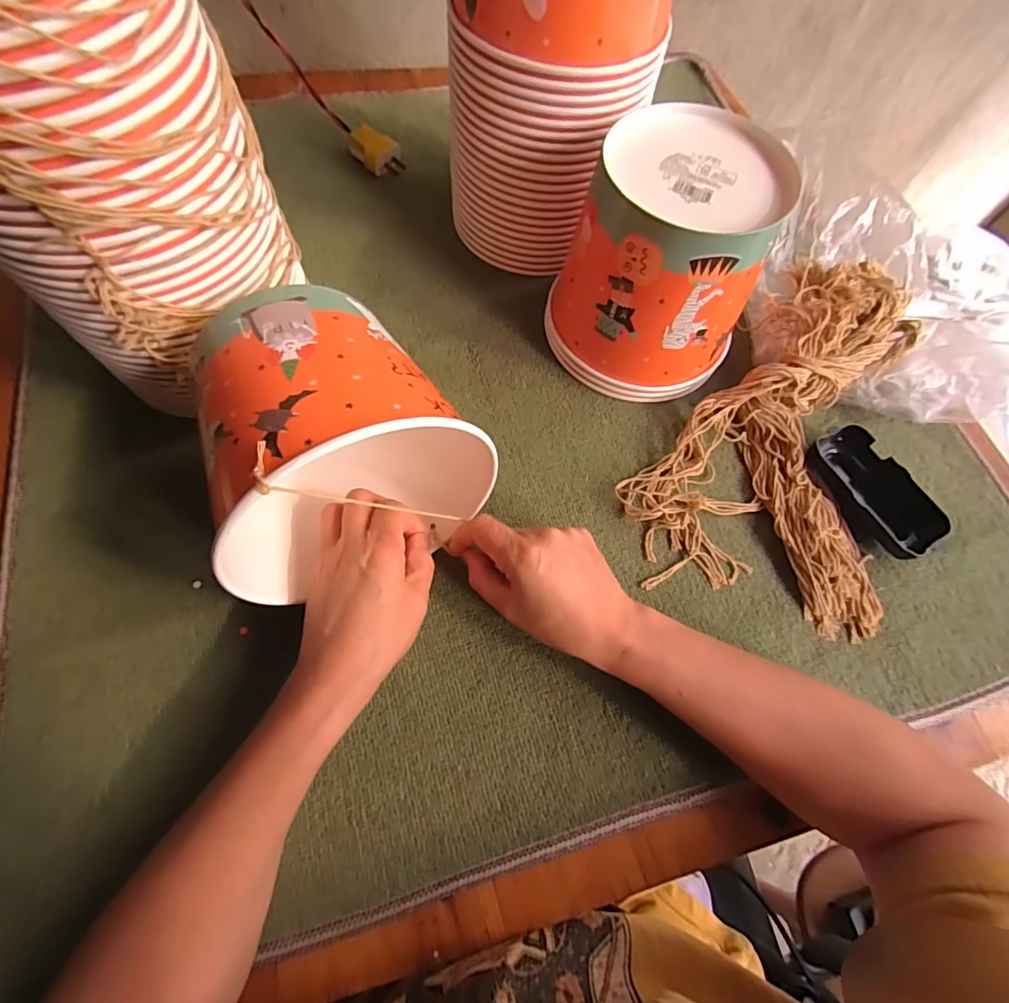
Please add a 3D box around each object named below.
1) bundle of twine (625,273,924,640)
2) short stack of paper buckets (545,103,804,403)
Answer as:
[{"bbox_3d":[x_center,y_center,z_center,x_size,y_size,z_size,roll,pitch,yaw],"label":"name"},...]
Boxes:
[{"bbox_3d":[0.226,-0.075,0.404,0.196,0.054,0.322,17,68,4],"label":"bundle of twine"},{"bbox_3d":[0.127,-0.182,0.388,0.146,0.146,0.141,31,69,9],"label":"short stack of paper buckets"}]

